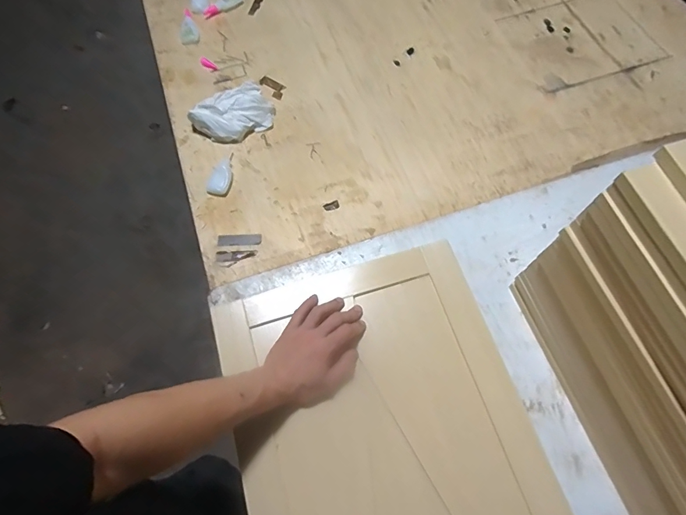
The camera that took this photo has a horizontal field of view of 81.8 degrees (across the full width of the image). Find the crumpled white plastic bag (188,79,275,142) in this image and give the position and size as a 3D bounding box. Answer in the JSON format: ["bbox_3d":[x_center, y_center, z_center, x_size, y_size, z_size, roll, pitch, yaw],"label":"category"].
[{"bbox_3d":[-0.224,-0.293,0.799,0.157,0.049,0.116,-31,71,-11],"label":"crumpled white plastic bag"}]

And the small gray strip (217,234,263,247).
[{"bbox_3d":[-0.185,-0.031,0.708,0.076,0.007,0.025,-5,68,-1],"label":"small gray strip"}]

